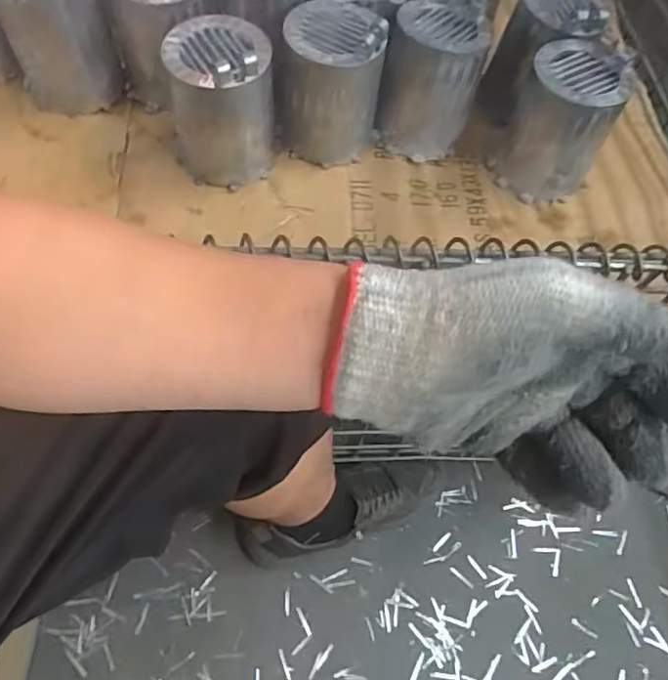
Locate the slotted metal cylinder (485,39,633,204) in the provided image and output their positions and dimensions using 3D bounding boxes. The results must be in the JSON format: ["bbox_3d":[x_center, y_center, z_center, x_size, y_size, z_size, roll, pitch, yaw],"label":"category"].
[{"bbox_3d":[0.200,-0.192,0.536,0.087,0.115,0.080,3,63,-5],"label":"slotted metal cylinder"}]

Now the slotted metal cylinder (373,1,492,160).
[{"bbox_3d":[0.092,-0.245,0.562,0.088,0.106,0.089,20,63,3],"label":"slotted metal cylinder"}]

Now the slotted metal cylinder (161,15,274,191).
[{"bbox_3d":[-0.098,-0.206,0.523,0.089,0.125,0.087,-2,64,-8],"label":"slotted metal cylinder"}]

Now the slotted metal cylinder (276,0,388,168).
[{"bbox_3d":[-0.003,-0.229,0.538,0.088,0.125,0.087,9,63,-2],"label":"slotted metal cylinder"}]

